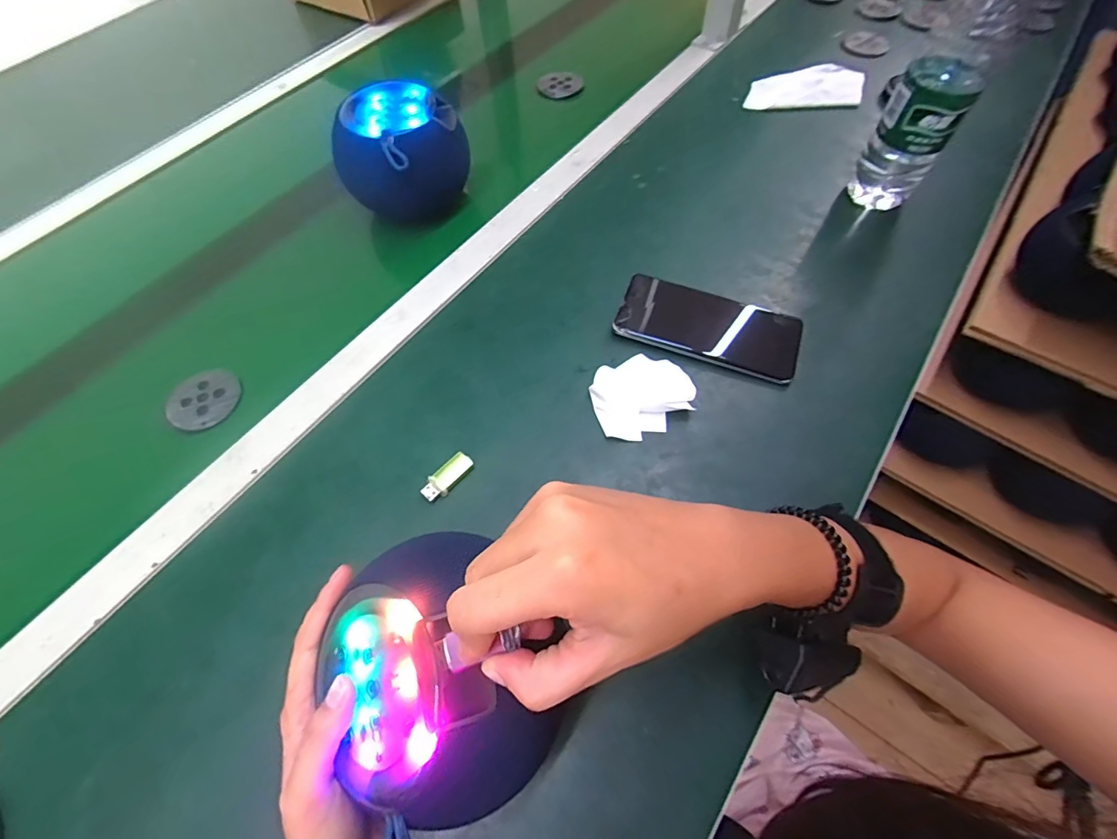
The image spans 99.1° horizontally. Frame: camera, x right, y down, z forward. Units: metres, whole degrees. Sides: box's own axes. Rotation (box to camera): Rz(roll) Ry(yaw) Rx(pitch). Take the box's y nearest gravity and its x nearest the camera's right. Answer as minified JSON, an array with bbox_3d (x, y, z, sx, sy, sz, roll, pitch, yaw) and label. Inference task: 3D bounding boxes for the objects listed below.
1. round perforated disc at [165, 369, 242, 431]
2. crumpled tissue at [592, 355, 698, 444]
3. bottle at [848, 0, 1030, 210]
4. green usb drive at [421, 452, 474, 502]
[{"bbox_3d":[-0.318,-0.019,0.429,0.053,0.008,0.061,24,66,14],"label":"round perforated disc"},{"bbox_3d":[0.072,-0.019,0.399,0.085,0.019,0.065,-3,62,1],"label":"crumpled tissue"},{"bbox_3d":[0.349,-0.305,0.432,0.067,0.229,0.061,33,68,18],"label":"bottle"},{"bbox_3d":[-0.087,0.045,0.374,0.018,0.006,0.045,39,70,20],"label":"green usb drive"}]

